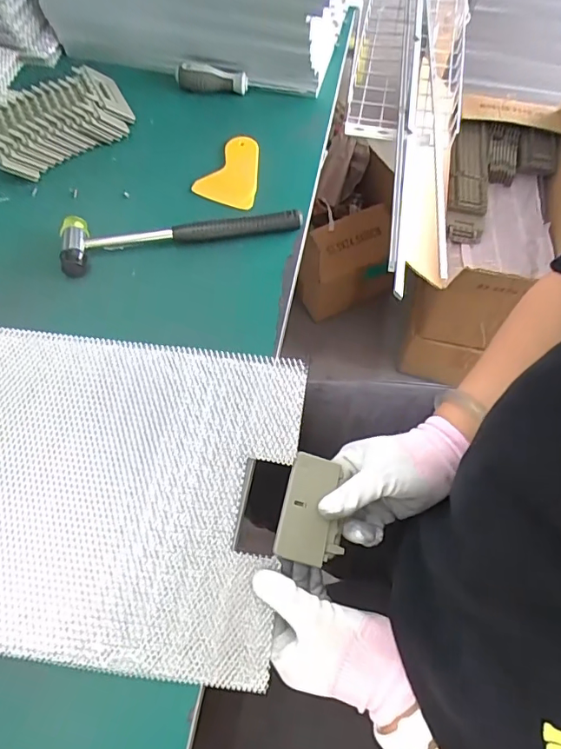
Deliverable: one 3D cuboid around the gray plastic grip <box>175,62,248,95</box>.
[{"bbox_3d":[-0.087,-0.368,0.603,0.091,0.025,0.024,7,65,4],"label":"gray plastic grip"}]

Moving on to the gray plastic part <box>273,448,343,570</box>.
[{"bbox_3d":[0.027,0.110,0.401,0.050,0.015,0.084,9,65,5],"label":"gray plastic part"}]

